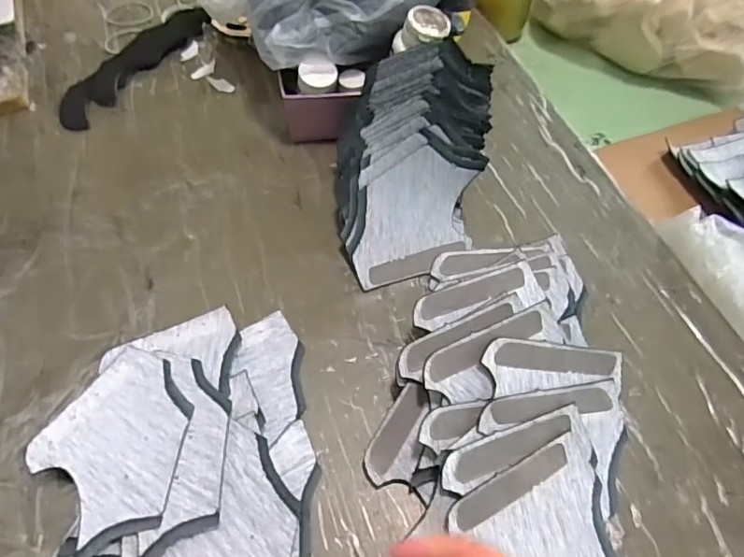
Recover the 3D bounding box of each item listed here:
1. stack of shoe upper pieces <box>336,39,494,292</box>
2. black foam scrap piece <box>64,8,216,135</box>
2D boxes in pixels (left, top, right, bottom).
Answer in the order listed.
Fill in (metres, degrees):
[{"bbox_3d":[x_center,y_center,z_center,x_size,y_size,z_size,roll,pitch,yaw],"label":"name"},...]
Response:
[{"bbox_3d":[0.033,-0.098,0.455,0.128,0.109,0.178,3,57,2],"label":"stack of shoe upper pieces"},{"bbox_3d":[-0.268,-0.250,0.603,0.064,0.007,0.228,21,58,14],"label":"black foam scrap piece"}]

